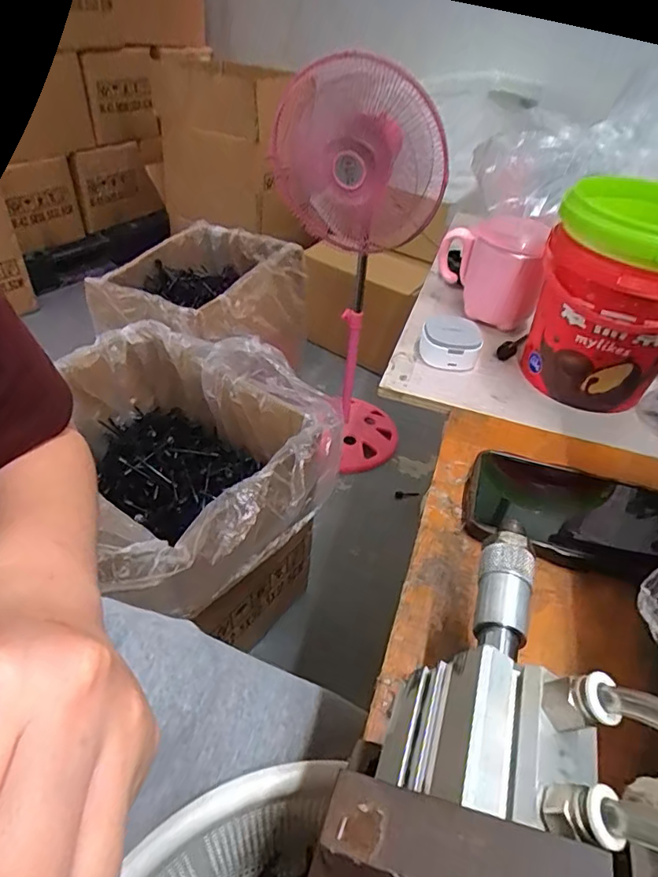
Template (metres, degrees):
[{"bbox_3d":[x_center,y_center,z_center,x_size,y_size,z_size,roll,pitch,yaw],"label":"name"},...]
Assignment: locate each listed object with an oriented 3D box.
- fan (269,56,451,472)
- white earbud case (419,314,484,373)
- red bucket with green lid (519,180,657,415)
[{"bbox_3d":[0.045,-0.346,1.202,0.321,0.849,0.292,1,42,-4],"label":"fan"},{"bbox_3d":[0.113,-0.091,0.489,0.052,0.031,0.059,9,42,5],"label":"white earbud case"},{"bbox_3d":[0.238,-0.115,0.434,0.128,0.153,0.131,21,45,17],"label":"red bucket with green lid"}]

